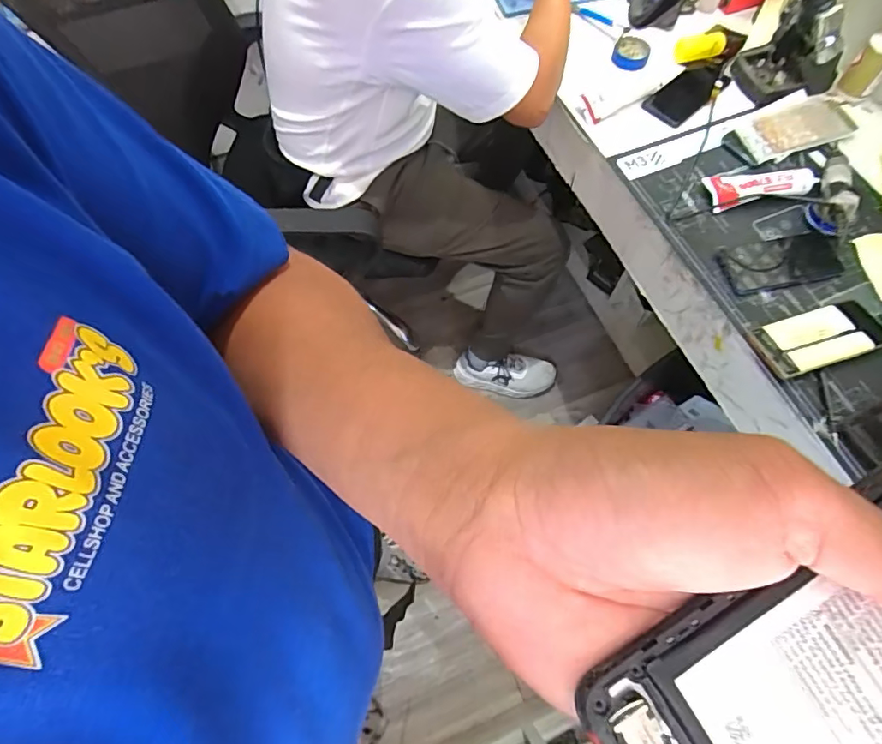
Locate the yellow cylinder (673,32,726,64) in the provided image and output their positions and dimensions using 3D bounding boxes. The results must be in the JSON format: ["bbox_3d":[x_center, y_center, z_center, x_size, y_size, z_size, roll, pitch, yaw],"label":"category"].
[{"bbox_3d":[0.442,-0.560,0.859,0.084,0.037,0.033,-8,67,-3],"label":"yellow cylinder"}]

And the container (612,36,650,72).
[{"bbox_3d":[0.325,-0.544,0.857,0.058,0.019,0.066,18,68,8],"label":"container"}]

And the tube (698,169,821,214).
[{"bbox_3d":[0.464,-0.265,0.725,0.144,0.031,0.067,-2,66,0],"label":"tube"}]

